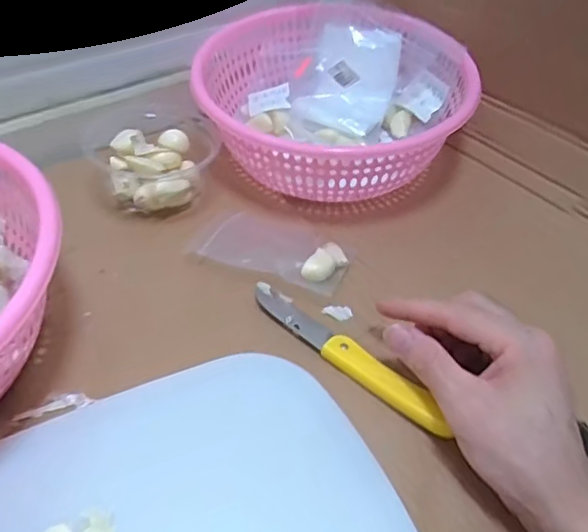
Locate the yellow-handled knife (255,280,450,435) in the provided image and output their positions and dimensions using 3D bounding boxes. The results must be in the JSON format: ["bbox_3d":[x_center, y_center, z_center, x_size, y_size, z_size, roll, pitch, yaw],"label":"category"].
[{"bbox_3d":[0.034,0.056,0.402,0.162,0.013,0.023,34,50,25],"label":"yellow-handled knife"}]

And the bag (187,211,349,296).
[{"bbox_3d":[-0.016,-0.016,0.476,0.119,0.017,0.065,18,45,12],"label":"bag"}]

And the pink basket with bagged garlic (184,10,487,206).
[{"bbox_3d":[0.038,-0.149,0.557,0.229,0.094,0.224,3,44,-3],"label":"pink basket with bagged garlic"}]

